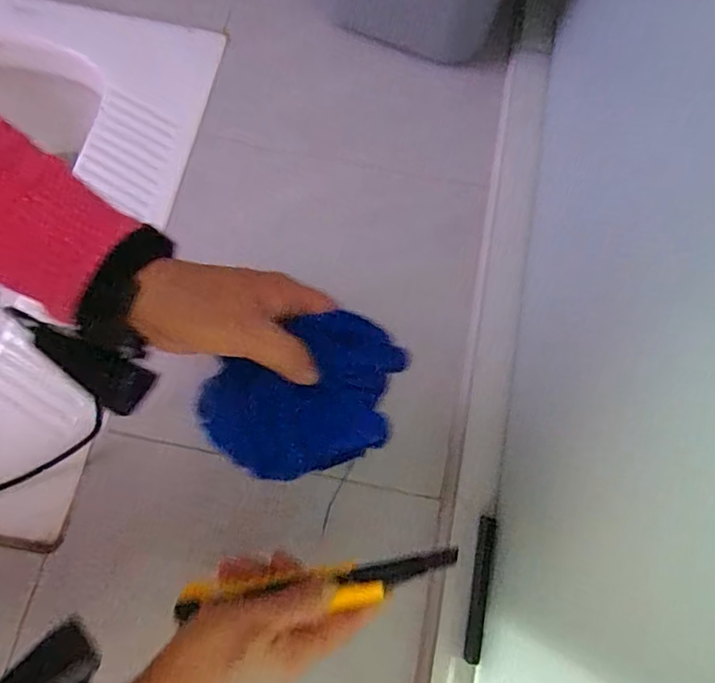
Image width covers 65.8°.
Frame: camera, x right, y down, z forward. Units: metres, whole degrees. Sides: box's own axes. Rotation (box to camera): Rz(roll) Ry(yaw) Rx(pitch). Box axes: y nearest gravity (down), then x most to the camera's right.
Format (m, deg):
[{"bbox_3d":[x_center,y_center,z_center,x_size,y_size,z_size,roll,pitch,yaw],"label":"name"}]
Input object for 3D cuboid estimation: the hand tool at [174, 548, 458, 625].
[{"bbox_3d":[-0.021,0.158,0.355,0.183,0.026,0.022,-3,72,-9],"label":"hand tool"}]

